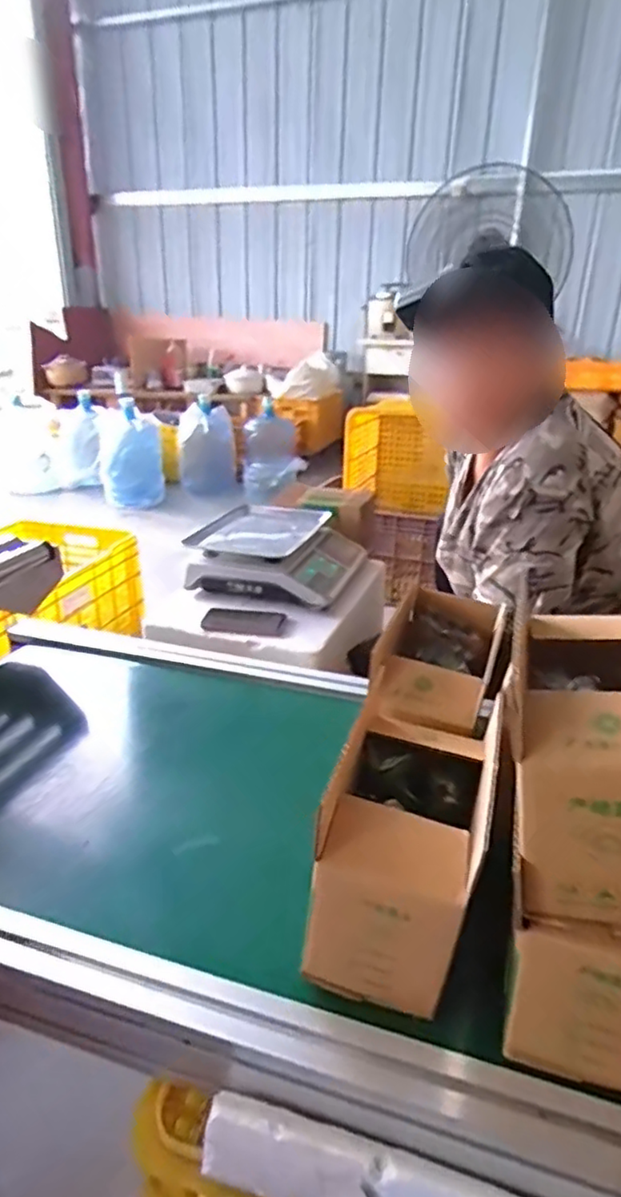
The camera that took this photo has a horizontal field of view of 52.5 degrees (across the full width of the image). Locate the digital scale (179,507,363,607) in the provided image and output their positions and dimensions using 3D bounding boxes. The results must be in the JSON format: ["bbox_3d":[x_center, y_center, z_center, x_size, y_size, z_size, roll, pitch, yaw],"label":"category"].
[{"bbox_3d":[-0.080,-0.112,1.437,0.368,0.103,0.361,7,25,13],"label":"digital scale"}]

